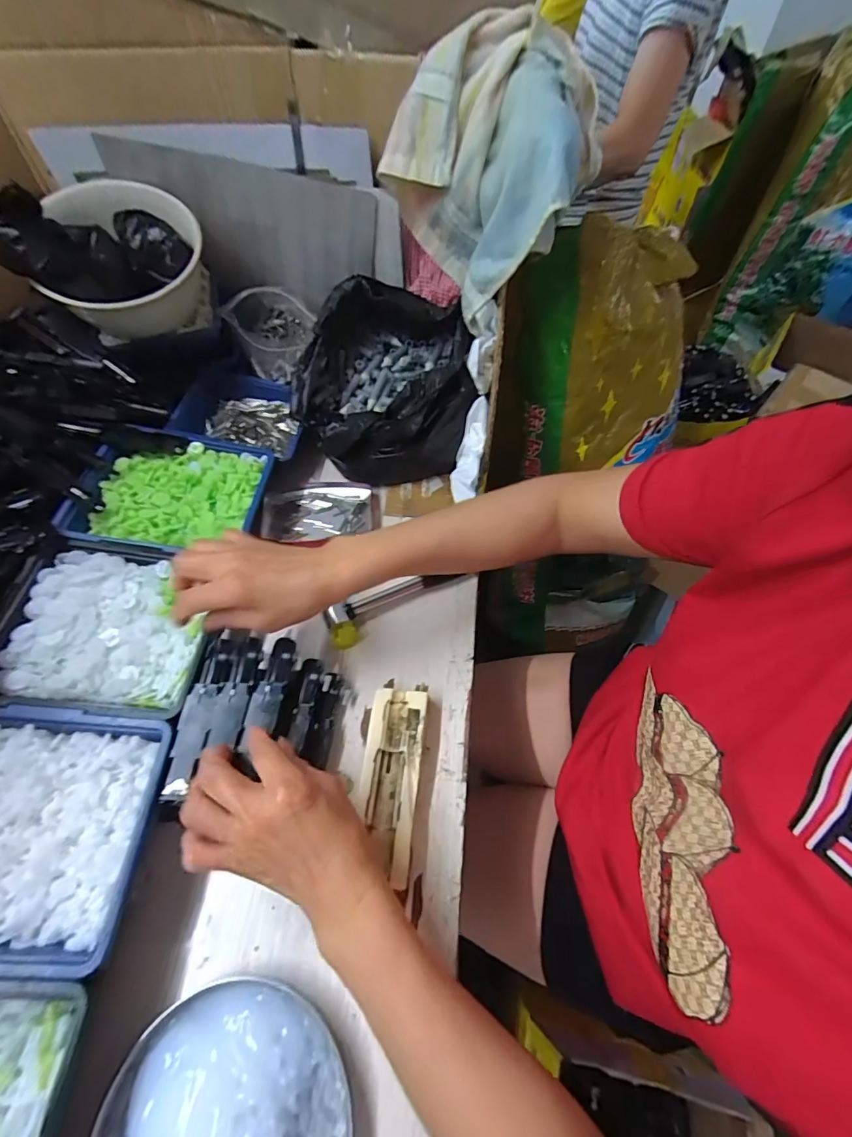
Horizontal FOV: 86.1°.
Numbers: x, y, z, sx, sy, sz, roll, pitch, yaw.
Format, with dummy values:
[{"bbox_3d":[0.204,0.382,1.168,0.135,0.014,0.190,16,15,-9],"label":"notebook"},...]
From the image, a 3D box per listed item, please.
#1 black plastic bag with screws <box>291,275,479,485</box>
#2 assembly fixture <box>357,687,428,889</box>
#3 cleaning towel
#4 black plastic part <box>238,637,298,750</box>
[{"bbox_3d":[-0.040,-0.220,0.531,0.192,0.126,0.213,12,59,7],"label":"black plastic bag with screws"},{"bbox_3d":[-0.028,0.165,0.363,0.045,0.026,0.132,6,58,3],"label":"assembly fixture"},{"bbox_3d":[0.069,-0.373,0.443,0.186,0.195,0.121,40,66,22],"label":"cleaning towel"},{"bbox_3d":[-0.121,0.095,0.356,0.023,0.008,0.090,7,52,4],"label":"black plastic part"}]

